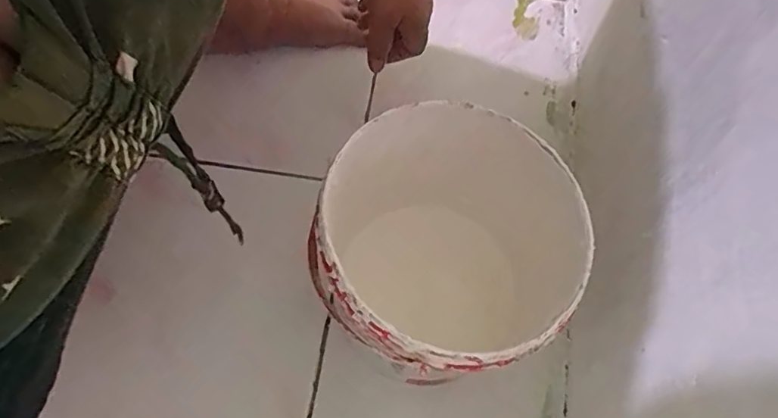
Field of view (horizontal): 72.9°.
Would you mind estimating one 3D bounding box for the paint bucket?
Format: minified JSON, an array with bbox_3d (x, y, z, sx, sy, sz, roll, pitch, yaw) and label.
[{"bbox_3d":[0.035,0.042,0.418,0.168,0.190,0.164,1,67,-2],"label":"paint bucket"}]

